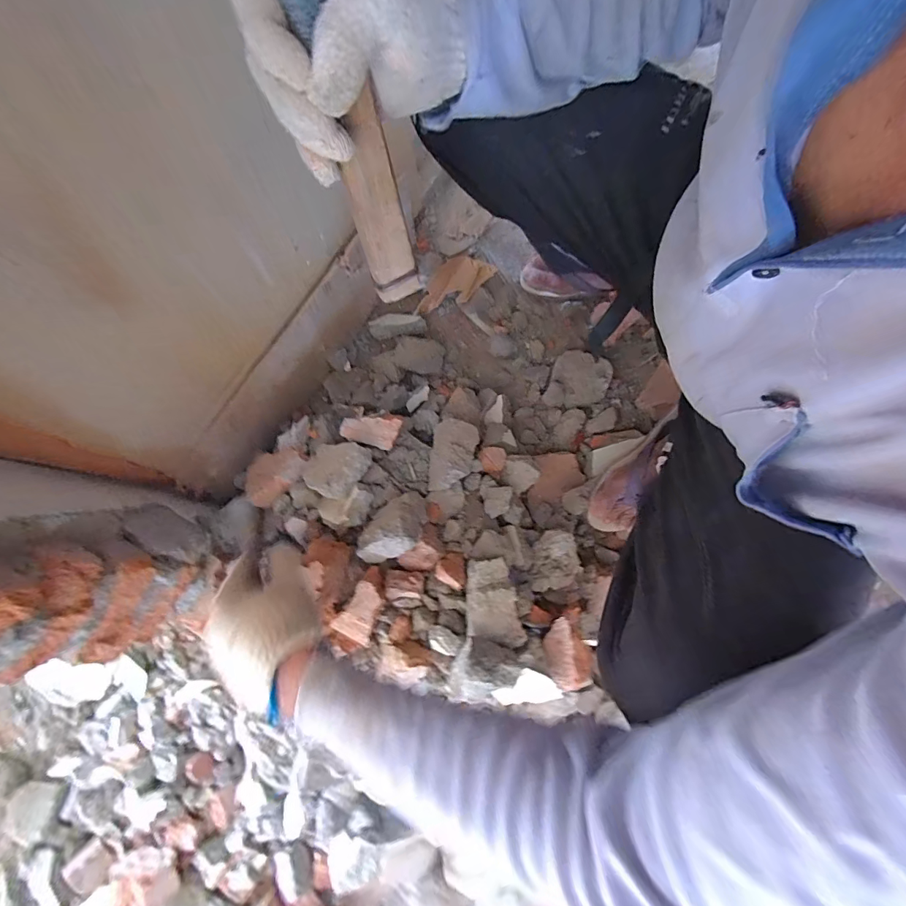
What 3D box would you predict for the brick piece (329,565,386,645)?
[{"bbox_3d":[-0.095,0.168,0.453,0.042,0.027,0.075,33,81,8],"label":"brick piece"}]

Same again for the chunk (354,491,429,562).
[{"bbox_3d":[-0.070,0.085,0.461,0.089,0.047,0.059,-28,79,-4],"label":"chunk"}]

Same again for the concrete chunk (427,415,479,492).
[{"bbox_3d":[0.002,-0.001,0.539,0.058,0.039,0.102,4,78,2],"label":"concrete chunk"}]

